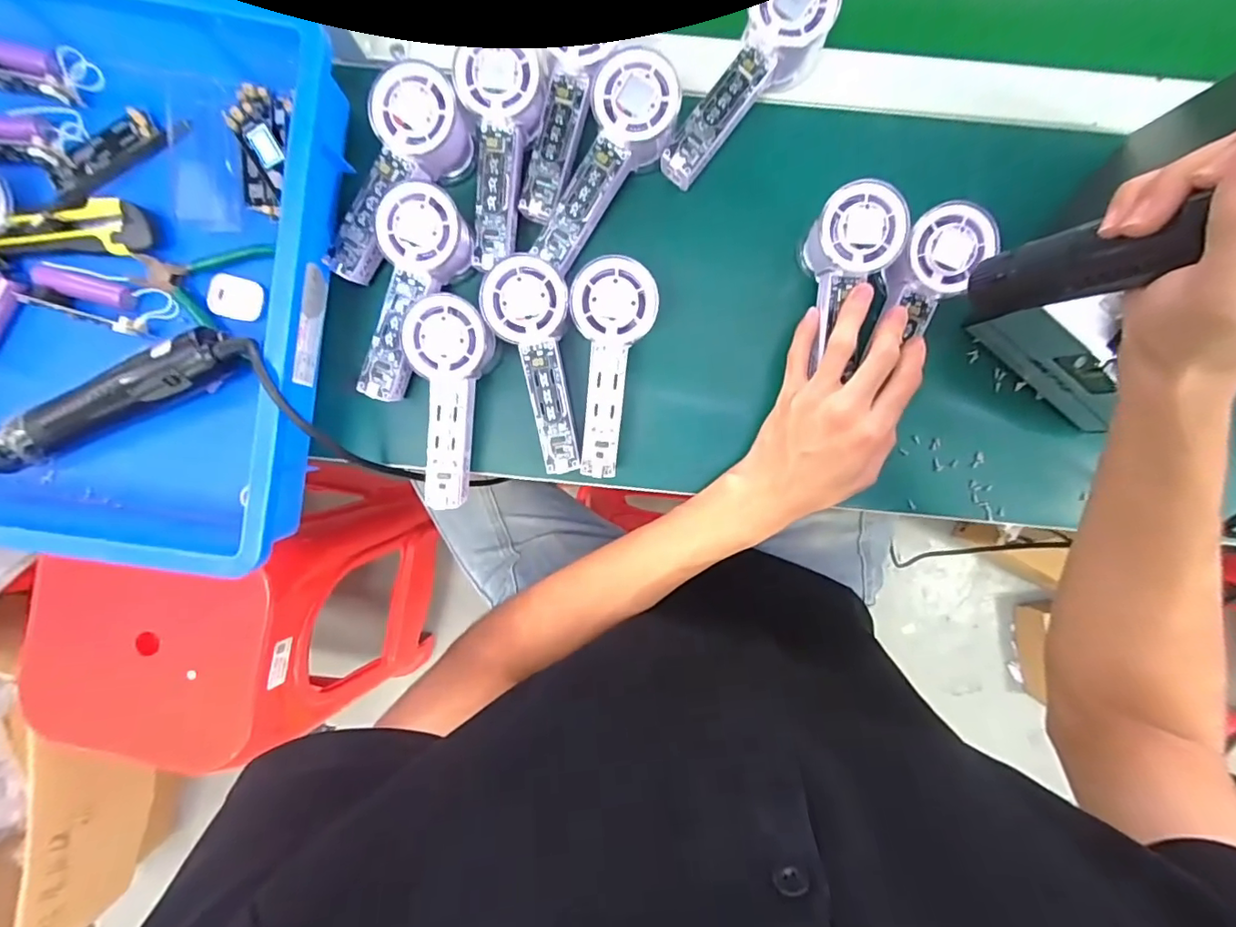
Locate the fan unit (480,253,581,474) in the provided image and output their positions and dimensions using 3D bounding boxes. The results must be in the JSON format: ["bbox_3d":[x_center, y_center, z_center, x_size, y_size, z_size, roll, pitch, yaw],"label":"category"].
[{"bbox_3d":[-0.055,-0.069,0.390,0.054,0.032,0.148,-11,104,0],"label":"fan unit"}]

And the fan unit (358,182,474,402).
[{"bbox_3d":[-0.147,-0.117,0.386,0.053,0.032,0.144,22,105,0],"label":"fan unit"}]

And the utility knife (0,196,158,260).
[{"bbox_3d":[-0.405,-0.172,0.400,0.130,0.015,0.038,-1,91,0],"label":"utility knife"}]

